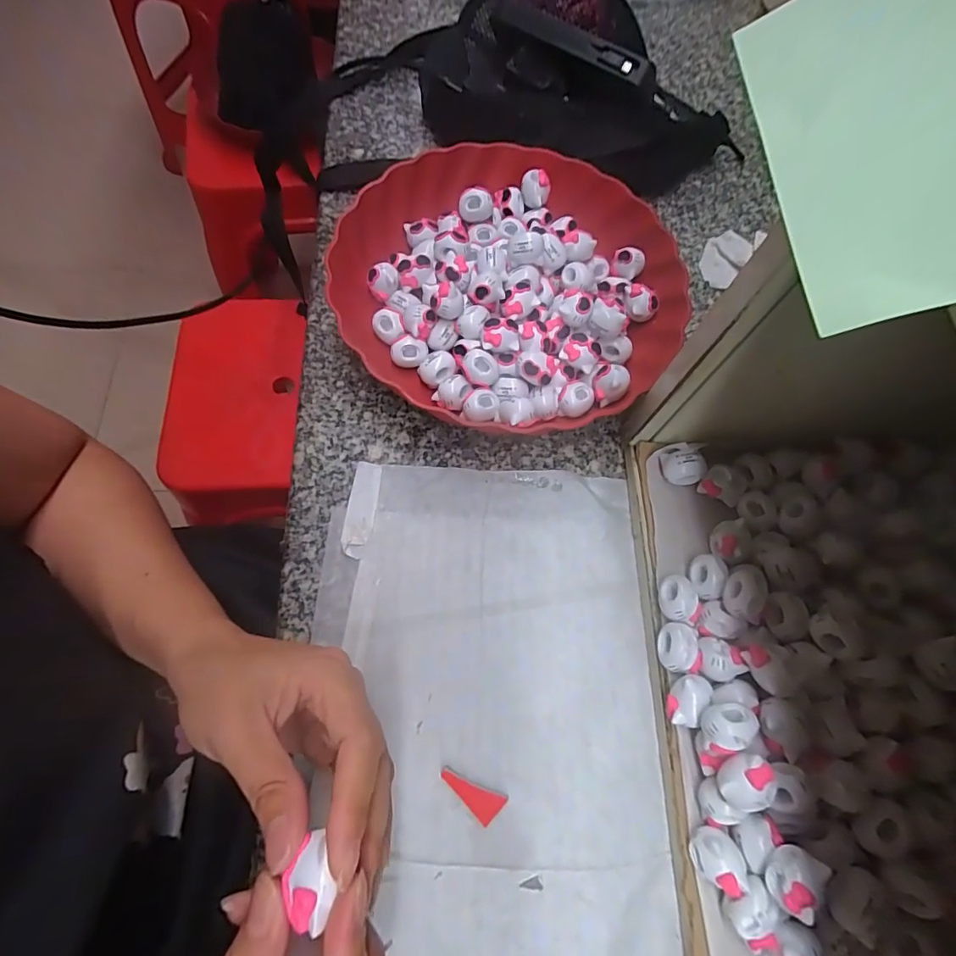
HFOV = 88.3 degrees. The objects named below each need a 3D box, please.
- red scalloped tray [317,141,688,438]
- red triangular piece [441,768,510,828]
[{"bbox_3d":[0.028,-0.150,0.362,0.241,0.039,0.242,35,69,9],"label":"red scalloped tray"},{"bbox_3d":[-0.002,0.161,0.256,0.034,0.006,0.016,44,71,13],"label":"red triangular piece"}]

